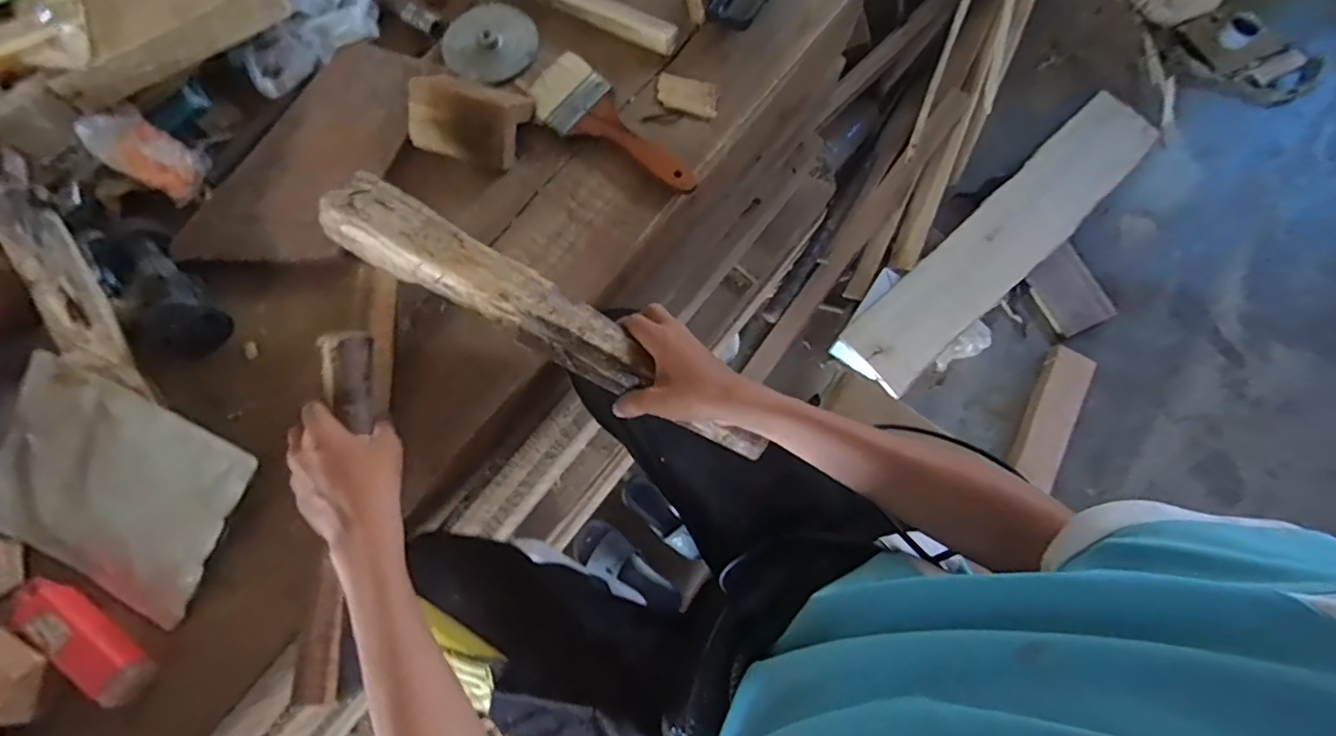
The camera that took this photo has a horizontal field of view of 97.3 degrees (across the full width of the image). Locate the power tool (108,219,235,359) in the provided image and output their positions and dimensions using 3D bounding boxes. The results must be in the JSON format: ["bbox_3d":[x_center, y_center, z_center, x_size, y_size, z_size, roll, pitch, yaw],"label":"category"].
[{"bbox_3d":[-0.434,-0.070,0.497,0.054,0.034,0.149,-40,78,-8],"label":"power tool"}]

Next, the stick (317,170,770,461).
[{"bbox_3d":[-0.087,-0.034,0.451,0.368,0.023,0.054,31,78,-3],"label":"stick"}]

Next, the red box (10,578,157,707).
[{"bbox_3d":[-0.439,0.199,0.437,0.130,0.026,0.029,33,79,9],"label":"red box"}]

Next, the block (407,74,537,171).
[{"bbox_3d":[-0.183,-0.232,0.531,0.100,0.038,0.078,16,77,6],"label":"block"}]

